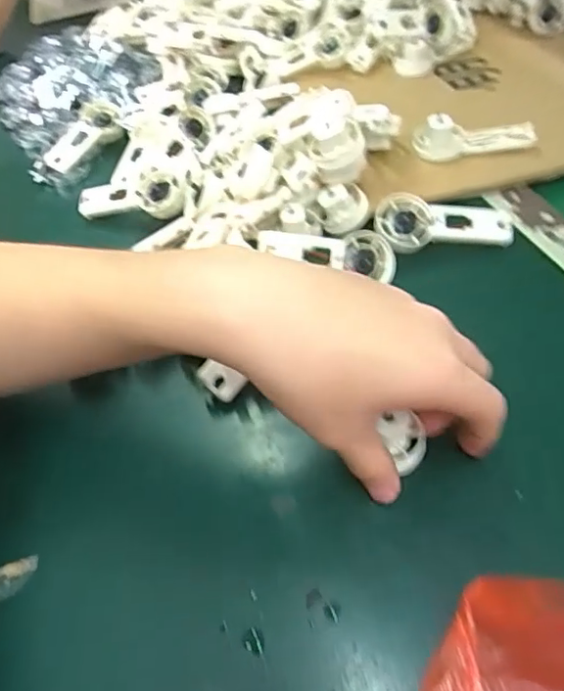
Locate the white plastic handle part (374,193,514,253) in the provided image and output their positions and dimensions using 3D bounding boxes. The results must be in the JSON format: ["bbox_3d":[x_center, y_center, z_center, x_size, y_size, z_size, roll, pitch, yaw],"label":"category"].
[{"bbox_3d":[0.114,-0.085,0.405,0.092,0.017,0.038,4,83,4],"label":"white plastic handle part"}]

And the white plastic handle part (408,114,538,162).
[{"bbox_3d":[0.154,-0.166,0.455,0.092,0.030,0.024,-4,48,4],"label":"white plastic handle part"}]

